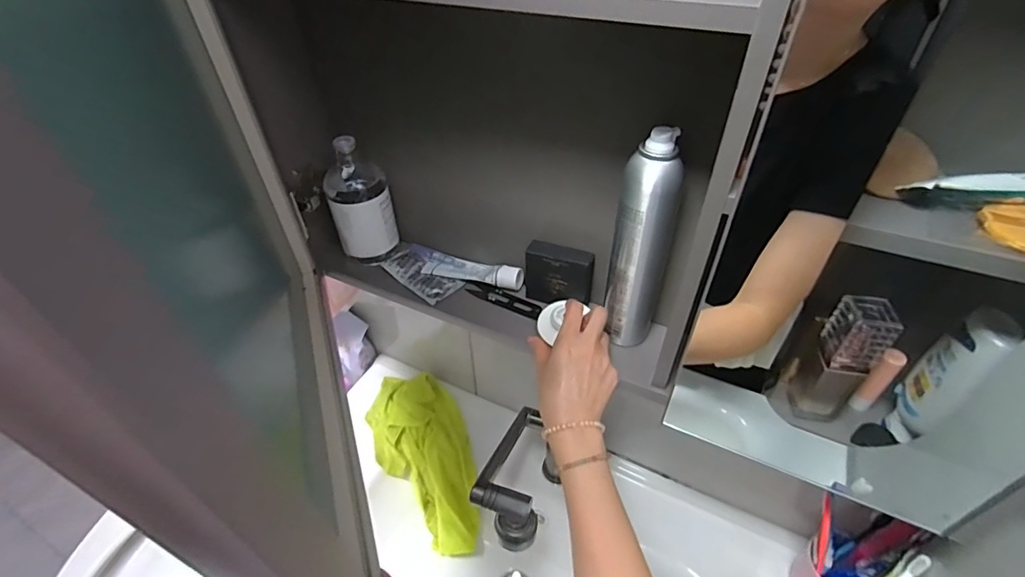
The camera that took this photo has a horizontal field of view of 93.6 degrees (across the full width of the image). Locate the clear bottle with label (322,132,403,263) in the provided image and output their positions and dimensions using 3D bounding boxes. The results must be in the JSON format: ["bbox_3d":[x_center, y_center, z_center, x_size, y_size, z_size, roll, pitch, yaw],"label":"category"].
[{"bbox_3d":[-0.190,-0.103,0.611,0.073,0.163,0.060,-16,44,-14],"label":"clear bottle with label"}]

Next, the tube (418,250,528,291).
[{"bbox_3d":[-0.051,-0.025,0.621,0.134,0.022,0.038,14,45,17],"label":"tube"}]

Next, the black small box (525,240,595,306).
[{"bbox_3d":[0.054,-0.016,0.558,0.077,0.073,0.021,9,44,12],"label":"black small box"}]

